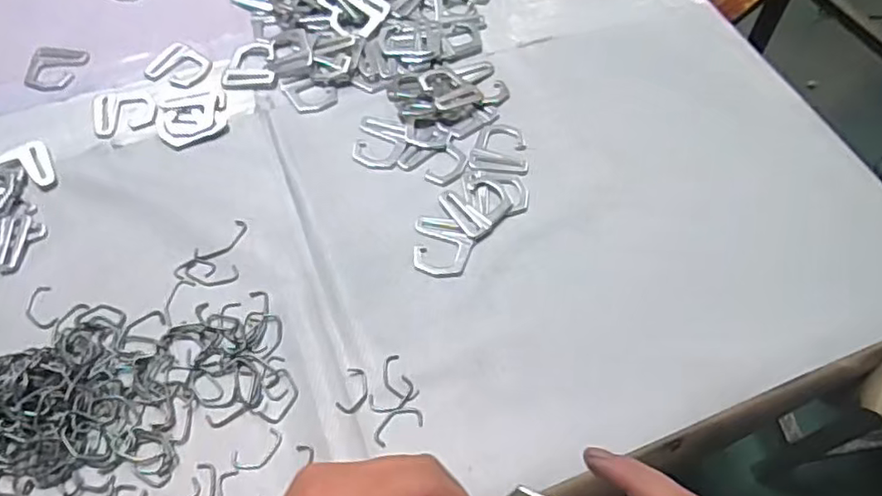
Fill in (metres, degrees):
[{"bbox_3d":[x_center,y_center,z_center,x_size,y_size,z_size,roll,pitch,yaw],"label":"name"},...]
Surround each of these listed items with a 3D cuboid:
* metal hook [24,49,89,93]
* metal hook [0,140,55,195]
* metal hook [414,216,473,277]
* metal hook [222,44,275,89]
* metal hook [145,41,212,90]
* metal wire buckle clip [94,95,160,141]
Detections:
[{"bbox_3d":[-0.352,-0.164,0.577,0.047,0.004,0.057,-1,59,-3],"label":"metal hook"},{"bbox_3d":[-0.344,-0.065,0.512,0.050,0.006,0.048,-24,63,-16],"label":"metal hook"},{"bbox_3d":[0.001,-0.002,0.484,0.044,0.004,0.051,7,59,2],"label":"metal hook"},{"bbox_3d":[-0.175,-0.167,0.578,0.045,0.005,0.052,-4,59,-4],"label":"metal hook"},{"bbox_3d":[-0.239,-0.165,0.581,0.052,0.006,0.045,27,62,13],"label":"metal hook"},{"bbox_3d":[-0.275,-0.119,0.551,0.052,0.004,0.050,-10,60,-8],"label":"metal wire buckle clip"}]

